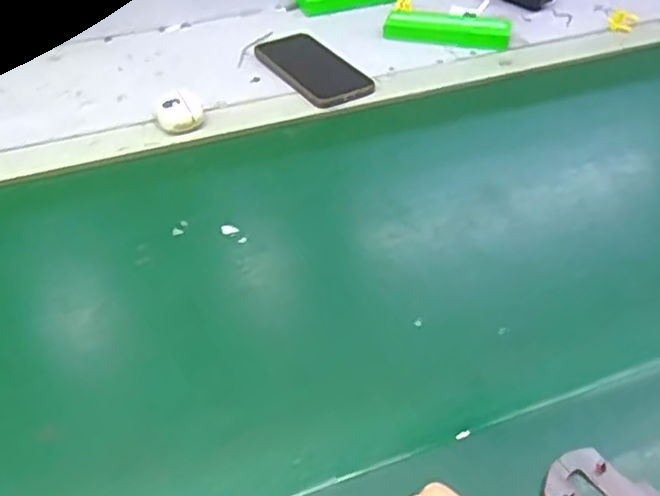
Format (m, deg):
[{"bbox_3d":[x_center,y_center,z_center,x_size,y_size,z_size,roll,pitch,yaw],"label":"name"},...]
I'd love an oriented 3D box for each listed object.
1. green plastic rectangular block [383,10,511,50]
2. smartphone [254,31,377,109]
[{"bbox_3d":[0.146,-0.274,0.852,0.154,0.029,0.038,7,44,8],"label":"green plastic rectangular block"},{"bbox_3d":[-0.020,-0.208,0.781,0.076,0.011,0.154,-26,49,-24],"label":"smartphone"}]

